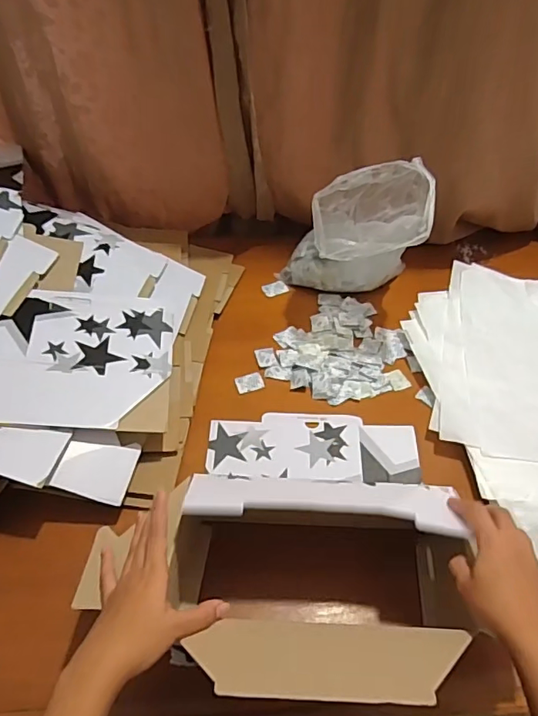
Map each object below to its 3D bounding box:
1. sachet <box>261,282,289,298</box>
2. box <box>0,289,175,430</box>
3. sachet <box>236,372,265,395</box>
[{"bbox_3d":[0.011,-0.120,0.892,0.043,0.006,0.028,-18,53,-17],"label":"sachet"},{"bbox_3d":[-0.239,-0.006,0.658,0.222,0.014,0.198,5,57,-14],"label":"box"},{"bbox_3d":[-0.028,0.037,0.761,0.041,0.004,0.029,-16,52,-16],"label":"sachet"}]

